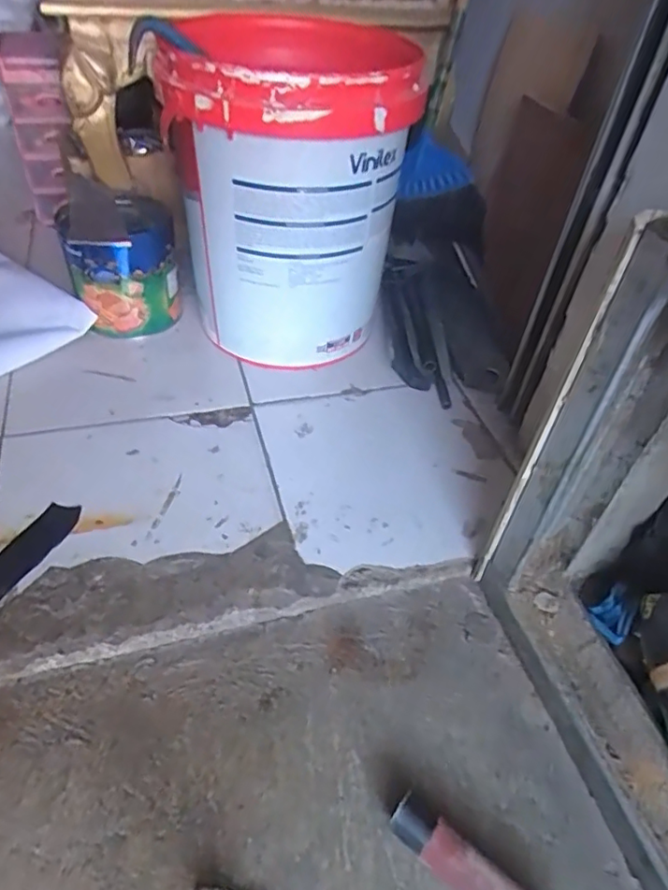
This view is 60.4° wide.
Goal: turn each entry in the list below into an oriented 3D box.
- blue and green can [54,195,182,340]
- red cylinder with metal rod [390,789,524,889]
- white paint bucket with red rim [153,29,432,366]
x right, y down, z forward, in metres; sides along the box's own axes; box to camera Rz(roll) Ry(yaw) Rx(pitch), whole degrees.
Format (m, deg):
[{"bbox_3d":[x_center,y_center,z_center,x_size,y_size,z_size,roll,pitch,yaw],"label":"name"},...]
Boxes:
[{"bbox_3d":[-0.304,-0.258,0.836,0.147,0.163,0.134,-7,45,-12],"label":"blue and green can"},{"bbox_3d":[0.112,0.324,0.409,0.165,0.035,0.029,32,48,24],"label":"red cylinder with metal rod"},{"bbox_3d":[-0.061,-0.314,0.785,0.278,0.391,0.312,3,44,-2],"label":"white paint bucket with red rim"}]

